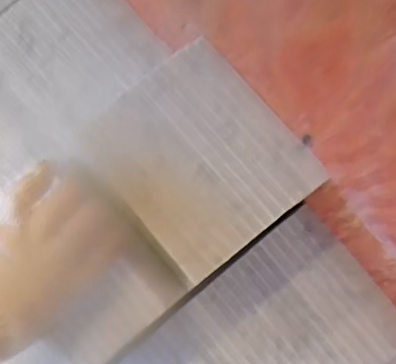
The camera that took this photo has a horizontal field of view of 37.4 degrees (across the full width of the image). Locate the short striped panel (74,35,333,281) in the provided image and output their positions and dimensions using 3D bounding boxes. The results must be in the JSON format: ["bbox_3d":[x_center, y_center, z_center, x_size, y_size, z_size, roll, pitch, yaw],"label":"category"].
[{"bbox_3d":[0.000,-0.019,0.451,0.132,0.008,0.150,-41,84,-4],"label":"short striped panel"}]

